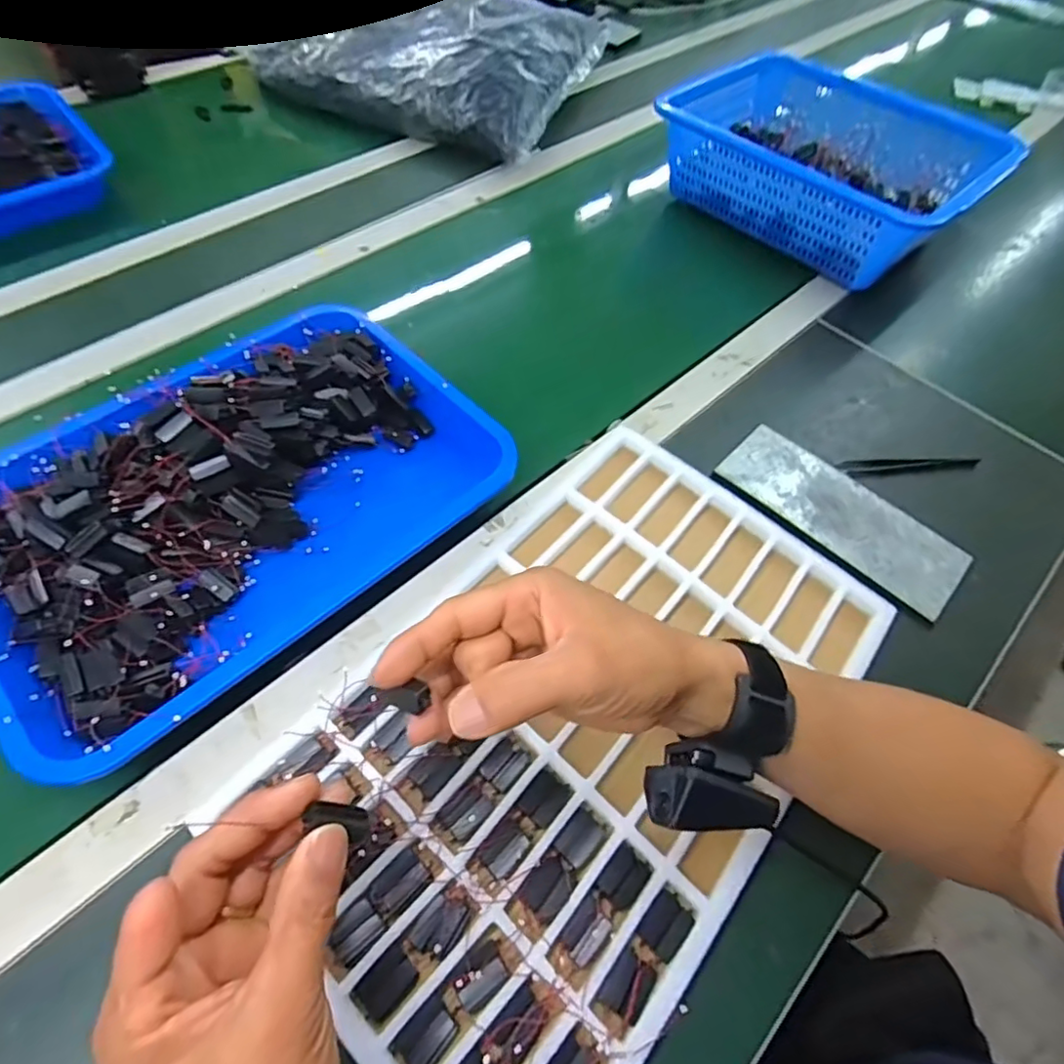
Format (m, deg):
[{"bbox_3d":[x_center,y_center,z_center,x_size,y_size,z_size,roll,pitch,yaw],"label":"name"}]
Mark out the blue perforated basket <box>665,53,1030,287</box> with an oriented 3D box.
[{"bbox_3d":[0.314,-0.409,0.666,0.341,0.111,0.206,40,63,19],"label":"blue perforated basket"}]

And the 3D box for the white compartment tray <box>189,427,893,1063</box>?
[{"bbox_3d":[0.035,0.113,0.378,0.247,0.021,0.407,39,64,17],"label":"white compartment tray"}]

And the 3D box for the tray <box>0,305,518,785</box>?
[{"bbox_3d":[-0.218,-0.033,0.435,0.359,0.053,0.250,-39,68,-24],"label":"tray"}]

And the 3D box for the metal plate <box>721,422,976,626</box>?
[{"bbox_3d":[0.256,-0.016,0.487,0.196,0.011,0.082,40,64,19],"label":"metal plate"}]

